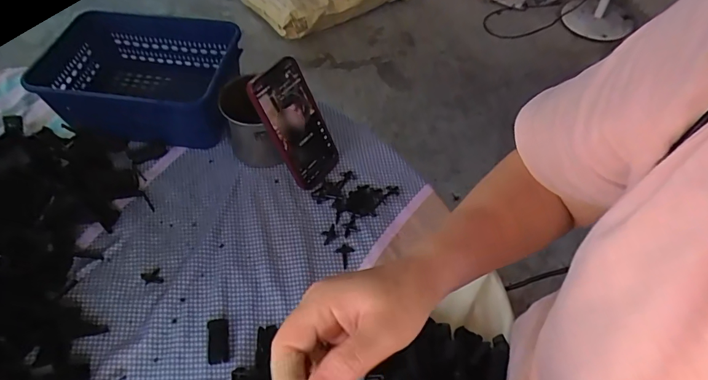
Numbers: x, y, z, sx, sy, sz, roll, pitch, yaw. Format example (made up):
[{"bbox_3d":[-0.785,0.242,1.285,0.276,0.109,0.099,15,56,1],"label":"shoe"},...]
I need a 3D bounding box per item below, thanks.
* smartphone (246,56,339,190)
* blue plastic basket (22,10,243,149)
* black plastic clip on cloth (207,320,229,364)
[{"bbox_3d":[-0.070,-0.080,0.556,0.017,0.159,0.072,10,49,39],"label":"smartphone"},{"bbox_3d":[-0.283,-0.159,0.623,0.250,0.096,0.180,8,54,2],"label":"blue plastic basket"},{"bbox_3d":[-0.142,0.156,0.466,0.021,0.009,0.046,-8,55,-9],"label":"black plastic clip on cloth"}]

